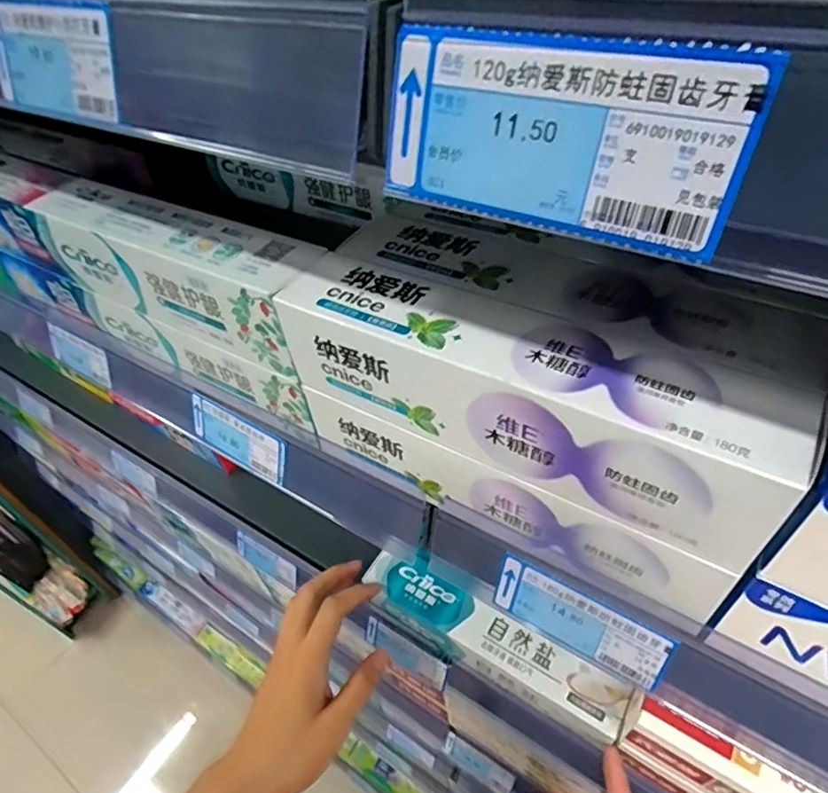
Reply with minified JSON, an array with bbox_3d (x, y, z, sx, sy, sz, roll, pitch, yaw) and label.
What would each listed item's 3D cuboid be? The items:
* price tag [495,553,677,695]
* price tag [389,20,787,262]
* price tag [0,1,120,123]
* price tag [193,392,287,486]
[{"bbox_3d":[0.080,0.110,0.266,0.082,0.035,0.004,24,31,24],"label":"price tag"},{"bbox_3d":[0.030,-0.059,0.124,0.084,0.039,0.004,24,33,24],"label":"price tag"},{"bbox_3d":[-0.137,-0.128,0.207,0.080,0.035,0.006,22,34,27],"label":"price tag"},{"bbox_3d":[-0.119,0.029,0.368,0.087,0.038,0.004,22,34,25],"label":"price tag"}]

